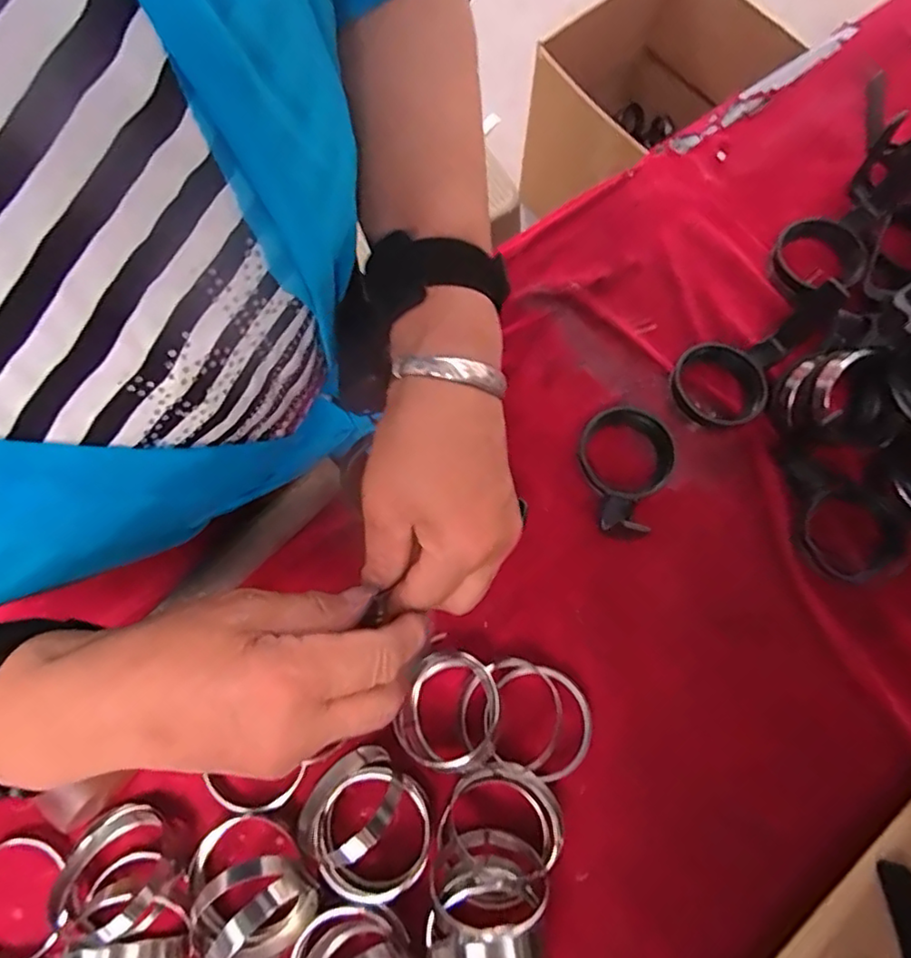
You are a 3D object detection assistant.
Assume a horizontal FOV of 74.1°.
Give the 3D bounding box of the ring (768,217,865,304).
[{"bbox_3d":[0.310,-0.188,0.519,0.071,0.026,0.065,0,73,0],"label":"ring"}]

